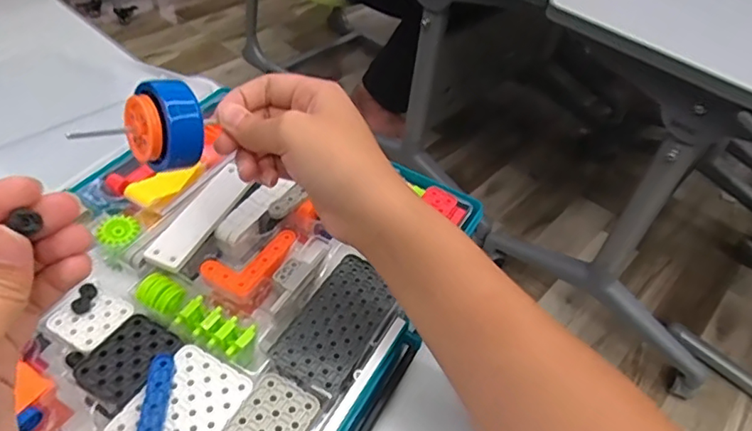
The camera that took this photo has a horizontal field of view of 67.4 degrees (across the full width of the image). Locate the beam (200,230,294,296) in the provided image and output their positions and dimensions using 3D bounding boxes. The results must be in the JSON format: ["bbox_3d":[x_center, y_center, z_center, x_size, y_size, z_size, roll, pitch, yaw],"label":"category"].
[{"bbox_3d":[-0.085,0.029,0.383,0.036,0.007,0.065,28,48,20],"label":"beam"}]

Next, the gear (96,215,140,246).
[{"bbox_3d":[-0.178,0.009,0.389,0.026,0.004,0.028,-18,50,-23],"label":"gear"}]

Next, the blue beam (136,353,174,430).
[{"bbox_3d":[-0.118,0.102,0.298,0.013,0.008,0.061,0,45,-7],"label":"blue beam"}]

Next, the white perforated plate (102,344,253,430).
[{"bbox_3d":[-0.107,0.106,0.300,0.049,0.004,0.075,25,47,17],"label":"white perforated plate"}]

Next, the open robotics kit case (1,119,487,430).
[{"bbox_3d":[-0.105,0.061,0.359,0.239,0.047,0.342,24,47,17],"label":"open robotics kit case"}]

